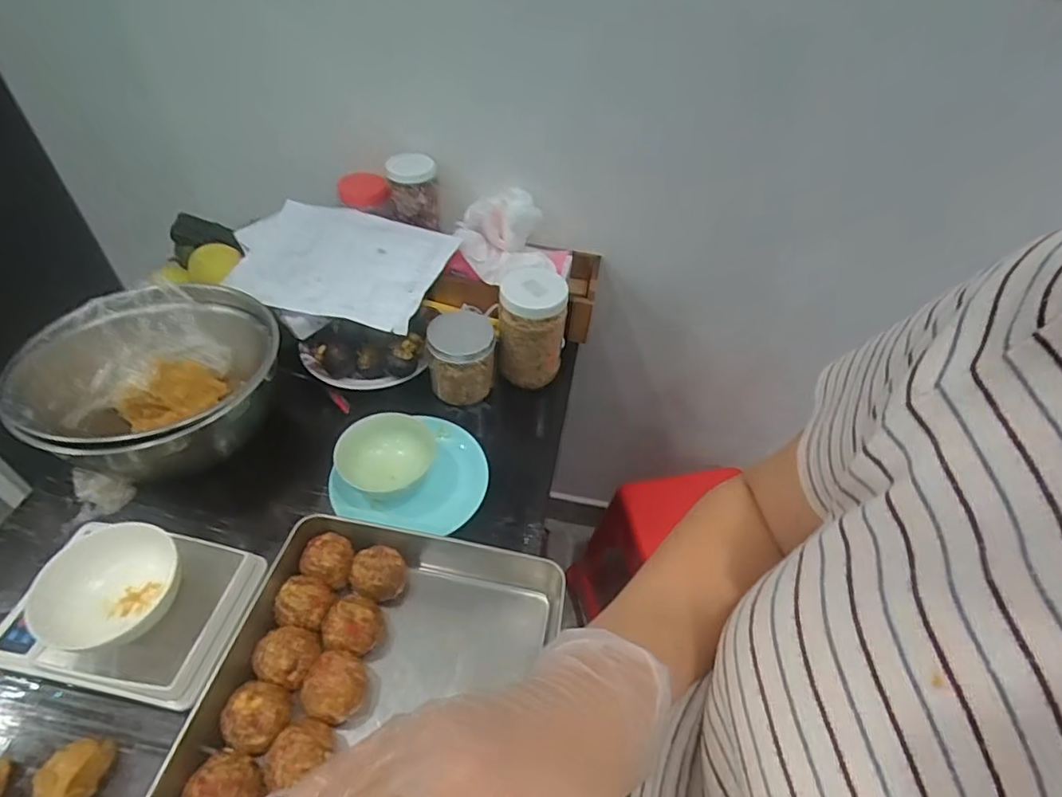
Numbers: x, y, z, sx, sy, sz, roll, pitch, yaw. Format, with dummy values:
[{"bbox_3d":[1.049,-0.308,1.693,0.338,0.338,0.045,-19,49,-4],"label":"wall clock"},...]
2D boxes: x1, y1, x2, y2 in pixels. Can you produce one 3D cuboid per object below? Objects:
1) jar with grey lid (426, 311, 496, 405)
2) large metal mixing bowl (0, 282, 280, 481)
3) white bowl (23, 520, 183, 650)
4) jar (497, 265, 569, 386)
[{"bbox_3d":[-0.092,-0.055,0.742,0.084,0.093,0.077,2,47,-2],"label":"jar with grey lid"},{"bbox_3d":[-0.438,-0.012,0.658,0.234,0.112,0.254,2,47,-2],"label":"large metal mixing bowl"},{"bbox_3d":[-0.370,0.166,0.495,0.090,0.057,0.108,17,49,11],"label":"white bowl"},{"bbox_3d":[-0.001,-0.095,0.755,0.085,0.144,0.086,2,47,-2],"label":"jar"}]

